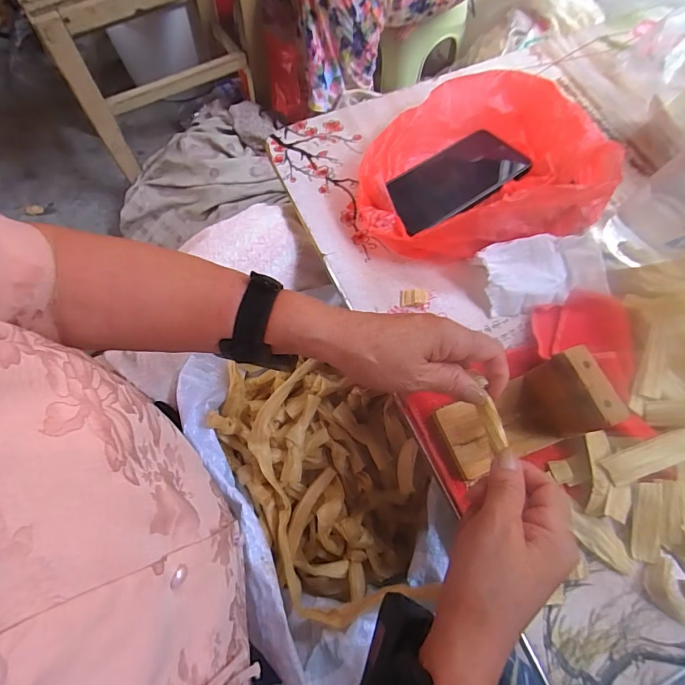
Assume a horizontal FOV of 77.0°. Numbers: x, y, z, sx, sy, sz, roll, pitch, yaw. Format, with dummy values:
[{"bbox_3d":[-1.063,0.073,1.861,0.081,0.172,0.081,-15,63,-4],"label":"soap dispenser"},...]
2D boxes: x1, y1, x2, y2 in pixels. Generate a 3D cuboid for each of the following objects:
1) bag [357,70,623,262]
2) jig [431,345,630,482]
[{"bbox_3d":[0.135,-0.183,0.425,0.233,0.086,0.201,1,70,-2],"label":"bag"},{"bbox_3d":[0.137,0.056,0.329,0.107,0.069,0.058,-21,72,-9],"label":"jig"}]

